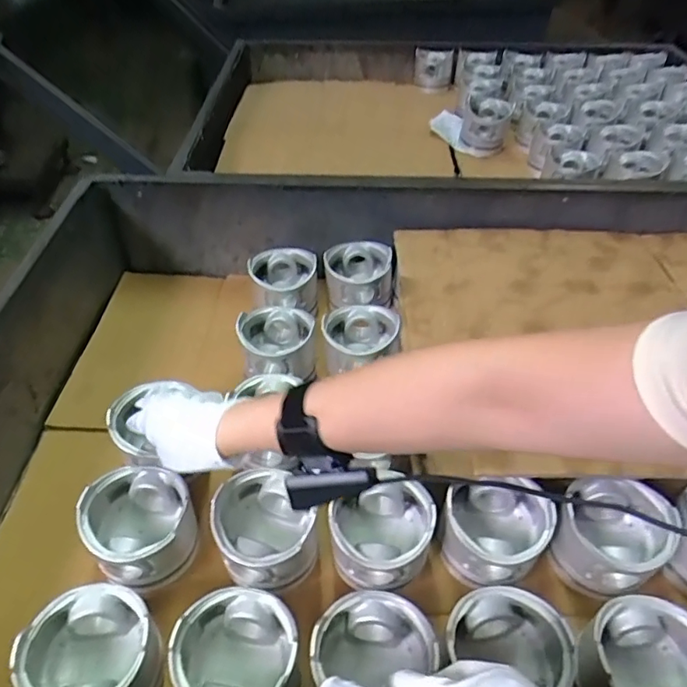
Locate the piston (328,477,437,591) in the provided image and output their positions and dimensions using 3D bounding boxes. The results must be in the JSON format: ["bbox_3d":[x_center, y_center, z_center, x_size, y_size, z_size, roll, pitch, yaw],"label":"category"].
[{"bbox_3d":[0.038,0.193,0.560,0.099,0.076,0.100,1,46,-1],"label":"piston"}]

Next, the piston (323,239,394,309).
[{"bbox_3d":[0.023,-0.112,0.871,0.105,0.077,0.105,6,46,5],"label":"piston"}]

